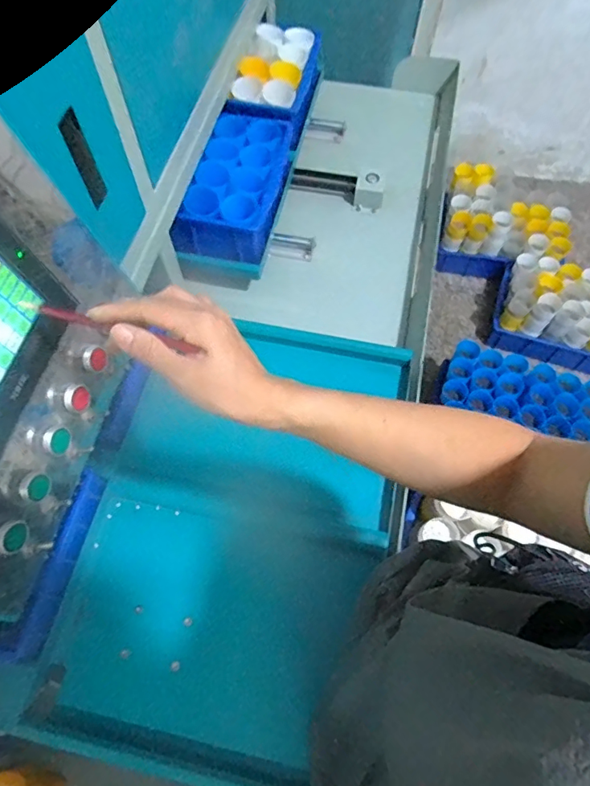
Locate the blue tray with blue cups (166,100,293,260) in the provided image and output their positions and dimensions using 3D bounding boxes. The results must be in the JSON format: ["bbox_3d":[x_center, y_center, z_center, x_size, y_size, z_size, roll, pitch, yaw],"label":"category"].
[{"bbox_3d":[-0.094,-0.375,0.869,0.150,0.092,0.302,15,66,8],"label":"blue tray with blue cups"}]

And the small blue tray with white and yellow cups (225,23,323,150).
[{"bbox_3d":[-0.037,-0.608,0.978,0.135,0.108,0.252,12,65,6],"label":"small blue tray with white and yellow cups"}]

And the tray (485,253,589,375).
[{"bbox_3d":[0.803,-0.242,1.415,0.381,0.211,0.238,20,66,10],"label":"tray"}]

